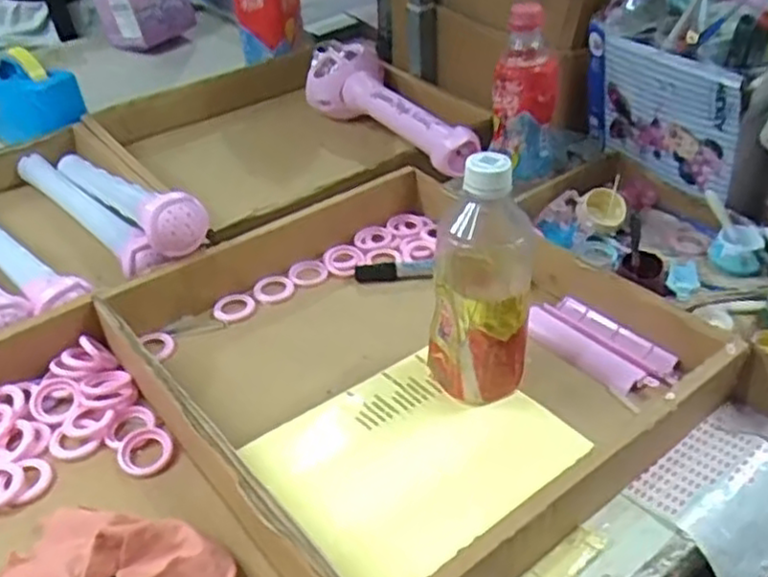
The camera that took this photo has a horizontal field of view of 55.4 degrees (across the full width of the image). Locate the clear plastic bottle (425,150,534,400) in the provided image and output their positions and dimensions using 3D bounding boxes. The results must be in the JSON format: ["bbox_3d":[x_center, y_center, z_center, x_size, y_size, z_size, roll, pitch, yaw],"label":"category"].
[{"bbox_3d":[0.071,-0.007,0.526,0.067,0.187,0.080,6,38,8],"label":"clear plastic bottle"}]

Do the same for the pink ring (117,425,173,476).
[{"bbox_3d":[-0.170,0.114,0.521,0.038,0.007,0.043,-17,41,-20],"label":"pink ring"}]

